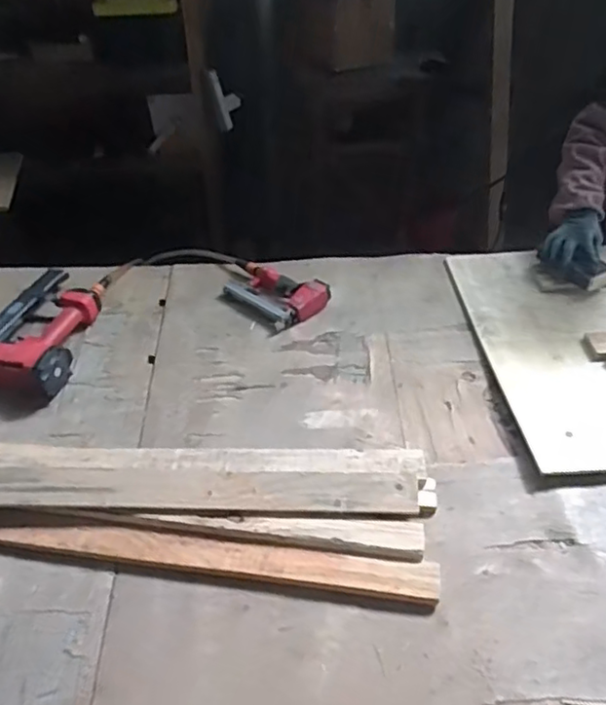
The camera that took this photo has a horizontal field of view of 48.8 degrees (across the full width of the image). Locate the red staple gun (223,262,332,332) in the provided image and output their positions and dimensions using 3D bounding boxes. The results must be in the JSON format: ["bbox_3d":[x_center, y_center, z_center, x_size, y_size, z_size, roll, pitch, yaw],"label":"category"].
[{"bbox_3d":[-0.067,-0.131,1.383,0.225,0.044,0.136,31,51,30],"label":"red staple gun"}]

